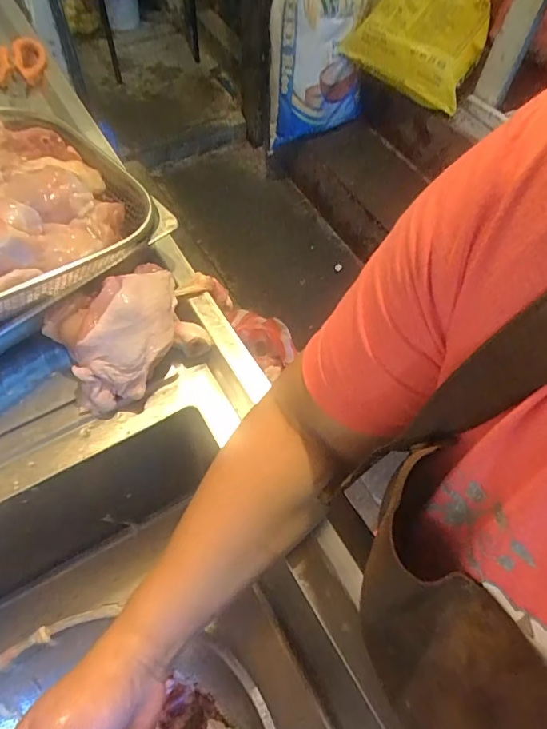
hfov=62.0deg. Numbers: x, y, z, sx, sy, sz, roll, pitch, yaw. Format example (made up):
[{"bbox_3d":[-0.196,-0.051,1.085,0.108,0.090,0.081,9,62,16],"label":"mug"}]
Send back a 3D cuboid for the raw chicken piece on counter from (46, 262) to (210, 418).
[{"bbox_3d":[-0.134,-0.029,0.423,0.133,0.073,0.105,-31,66,-20],"label":"raw chicken piece on counter"}]

